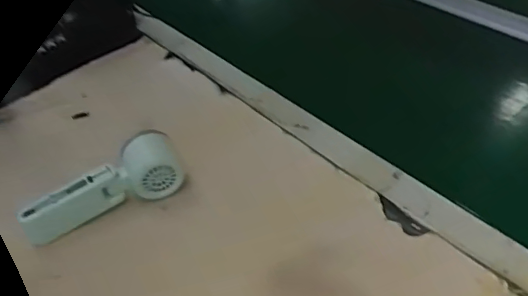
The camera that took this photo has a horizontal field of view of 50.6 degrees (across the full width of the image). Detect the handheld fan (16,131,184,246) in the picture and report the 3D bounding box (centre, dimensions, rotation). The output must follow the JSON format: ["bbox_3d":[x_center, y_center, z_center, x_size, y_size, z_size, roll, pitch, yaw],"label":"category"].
[{"bbox_3d":[-0.176,0.043,0.604,0.171,0.055,0.058,-23,43,-16],"label":"handheld fan"}]

